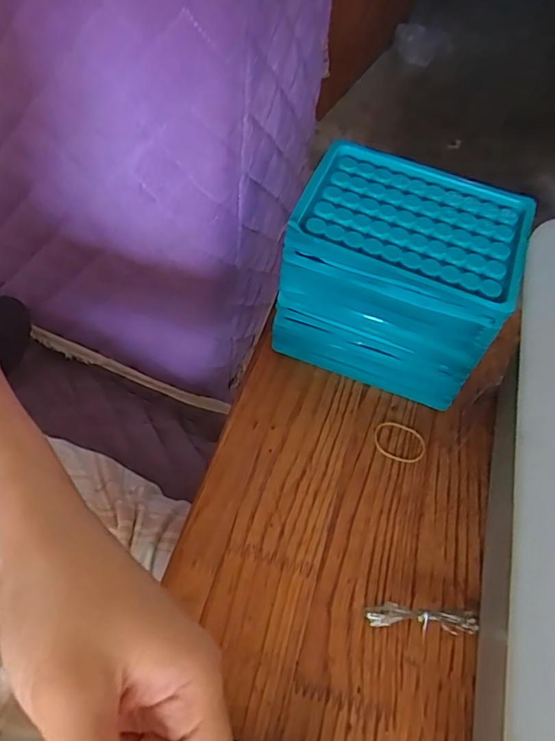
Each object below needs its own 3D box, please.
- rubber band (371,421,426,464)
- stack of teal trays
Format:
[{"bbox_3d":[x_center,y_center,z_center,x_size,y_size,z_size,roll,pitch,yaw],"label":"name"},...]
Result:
[{"bbox_3d":[0.082,0.048,0.363,0.035,0.004,0.027,21,56,10],"label":"rubber band"},{"bbox_3d":[0.075,-0.055,0.359,0.127,0.123,0.086,20,56,9],"label":"stack of teal trays"}]

